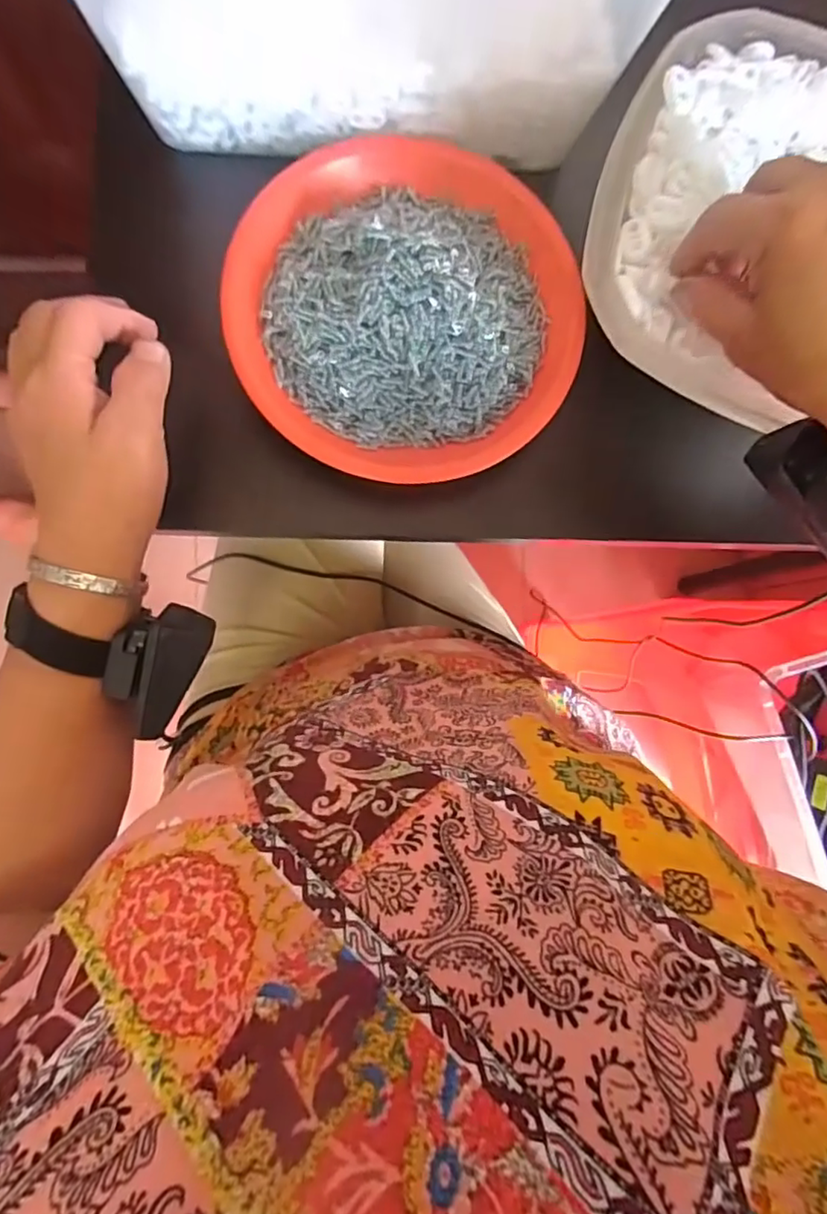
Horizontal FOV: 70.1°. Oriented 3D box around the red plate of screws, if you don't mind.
[{"bbox_3d":[-0.003,-0.165,0.321,0.184,0.032,0.189,0,85,-5],"label":"red plate of screws"}]

